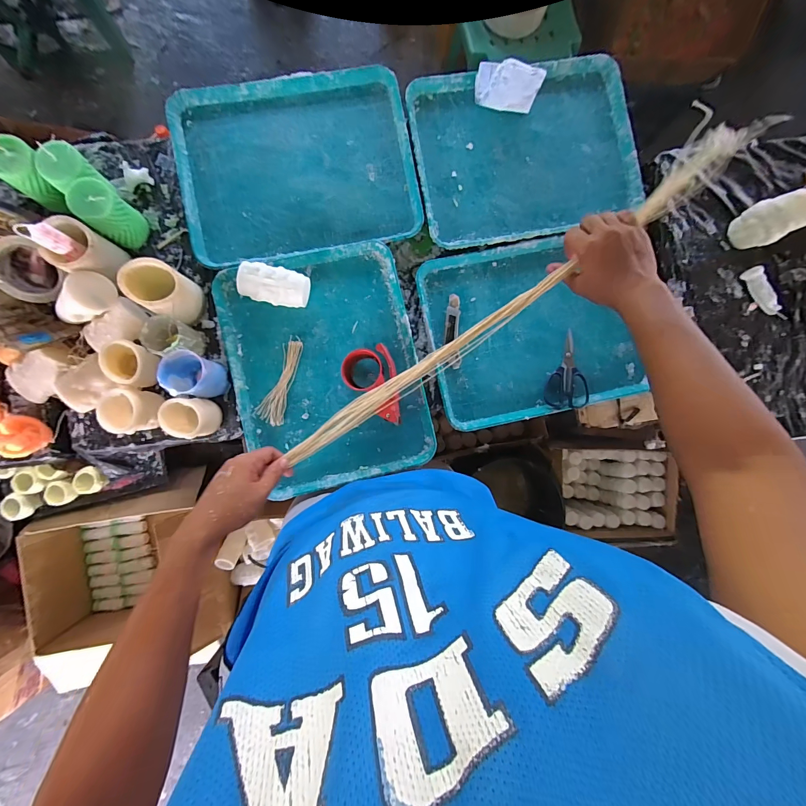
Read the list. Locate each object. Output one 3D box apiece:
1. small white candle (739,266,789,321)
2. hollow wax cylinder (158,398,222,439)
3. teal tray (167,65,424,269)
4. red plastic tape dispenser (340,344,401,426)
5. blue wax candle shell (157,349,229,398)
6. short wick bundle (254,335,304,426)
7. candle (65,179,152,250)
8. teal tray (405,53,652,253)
[{"bbox_3d":[0.716,-0.211,0.694,0.034,0.025,0.124,-42,91,-3],"label":"small white candle"},{"bbox_3d":[-0.373,0.027,0.626,0.068,0.076,0.070,0,89,-4],"label":"hollow wax cylinder"},{"bbox_3d":[-0.205,-0.464,0.699,0.441,0.028,0.339,-11,89,-4],"label":"teal tray"},{"bbox_3d":[-0.058,-0.030,0.658,0.098,0.061,0.150,-13,90,-4],"label":"red plastic tape dispenser"},{"bbox_3d":[-0.368,-0.050,0.627,0.077,0.086,0.075,-2,89,-4],"label":"blue wax candle shell"},{"bbox_3d":[-0.238,-0.043,0.680,0.052,0.010,0.169,14,88,-3],"label":"short wick bundle"},{"bbox_3d":[-0.517,-0.333,0.625,0.080,0.102,0.071,35,87,-2],"label":"candle"},{"bbox_3d":[0.250,-0.508,0.722,0.440,0.027,0.343,-8,89,-4],"label":"teal tray"}]

